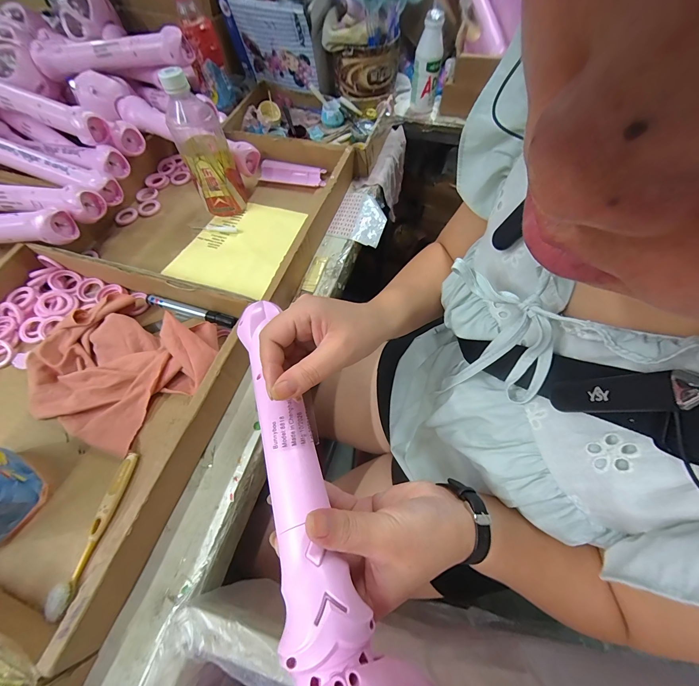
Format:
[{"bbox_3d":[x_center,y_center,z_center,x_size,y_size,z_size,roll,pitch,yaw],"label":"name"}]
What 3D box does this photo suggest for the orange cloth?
[{"bbox_3d":[-0.275,0.028,0.365,0.215,0.043,0.167,19,64,10],"label":"orange cloth"}]

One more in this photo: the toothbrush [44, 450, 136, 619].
[{"bbox_3d":[-0.247,0.181,0.302,0.020,0.015,0.137,9,63,5],"label":"toothbrush"}]

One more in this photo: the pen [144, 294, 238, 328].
[{"bbox_3d":[-0.215,-0.042,0.418,0.140,0.016,0.018,15,64,8],"label":"pen"}]

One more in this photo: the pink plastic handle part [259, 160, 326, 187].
[{"bbox_3d":[-0.104,-0.312,0.563,0.122,0.016,0.048,11,63,6],"label":"pink plastic handle part"}]

